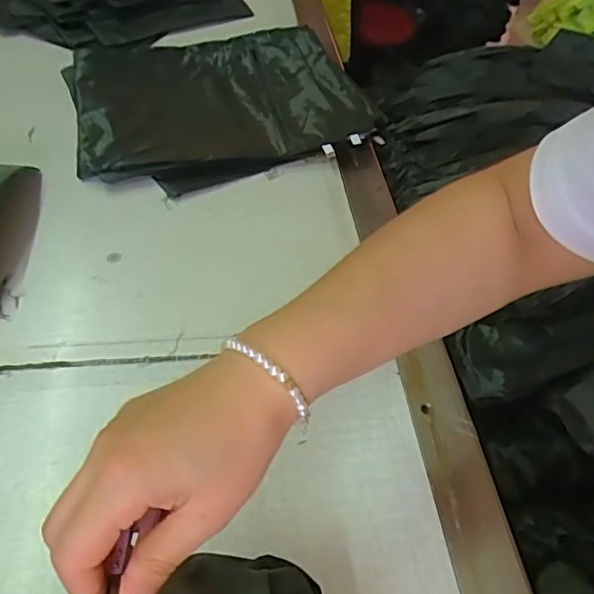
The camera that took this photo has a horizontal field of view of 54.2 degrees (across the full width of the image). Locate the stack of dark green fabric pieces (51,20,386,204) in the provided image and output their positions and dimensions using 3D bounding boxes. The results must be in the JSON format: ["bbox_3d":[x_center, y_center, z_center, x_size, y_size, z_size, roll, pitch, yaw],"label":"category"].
[{"bbox_3d":[-0.098,-0.260,0.774,0.387,0.054,0.353,-8,44,-11],"label":"stack of dark green fabric pieces"}]

